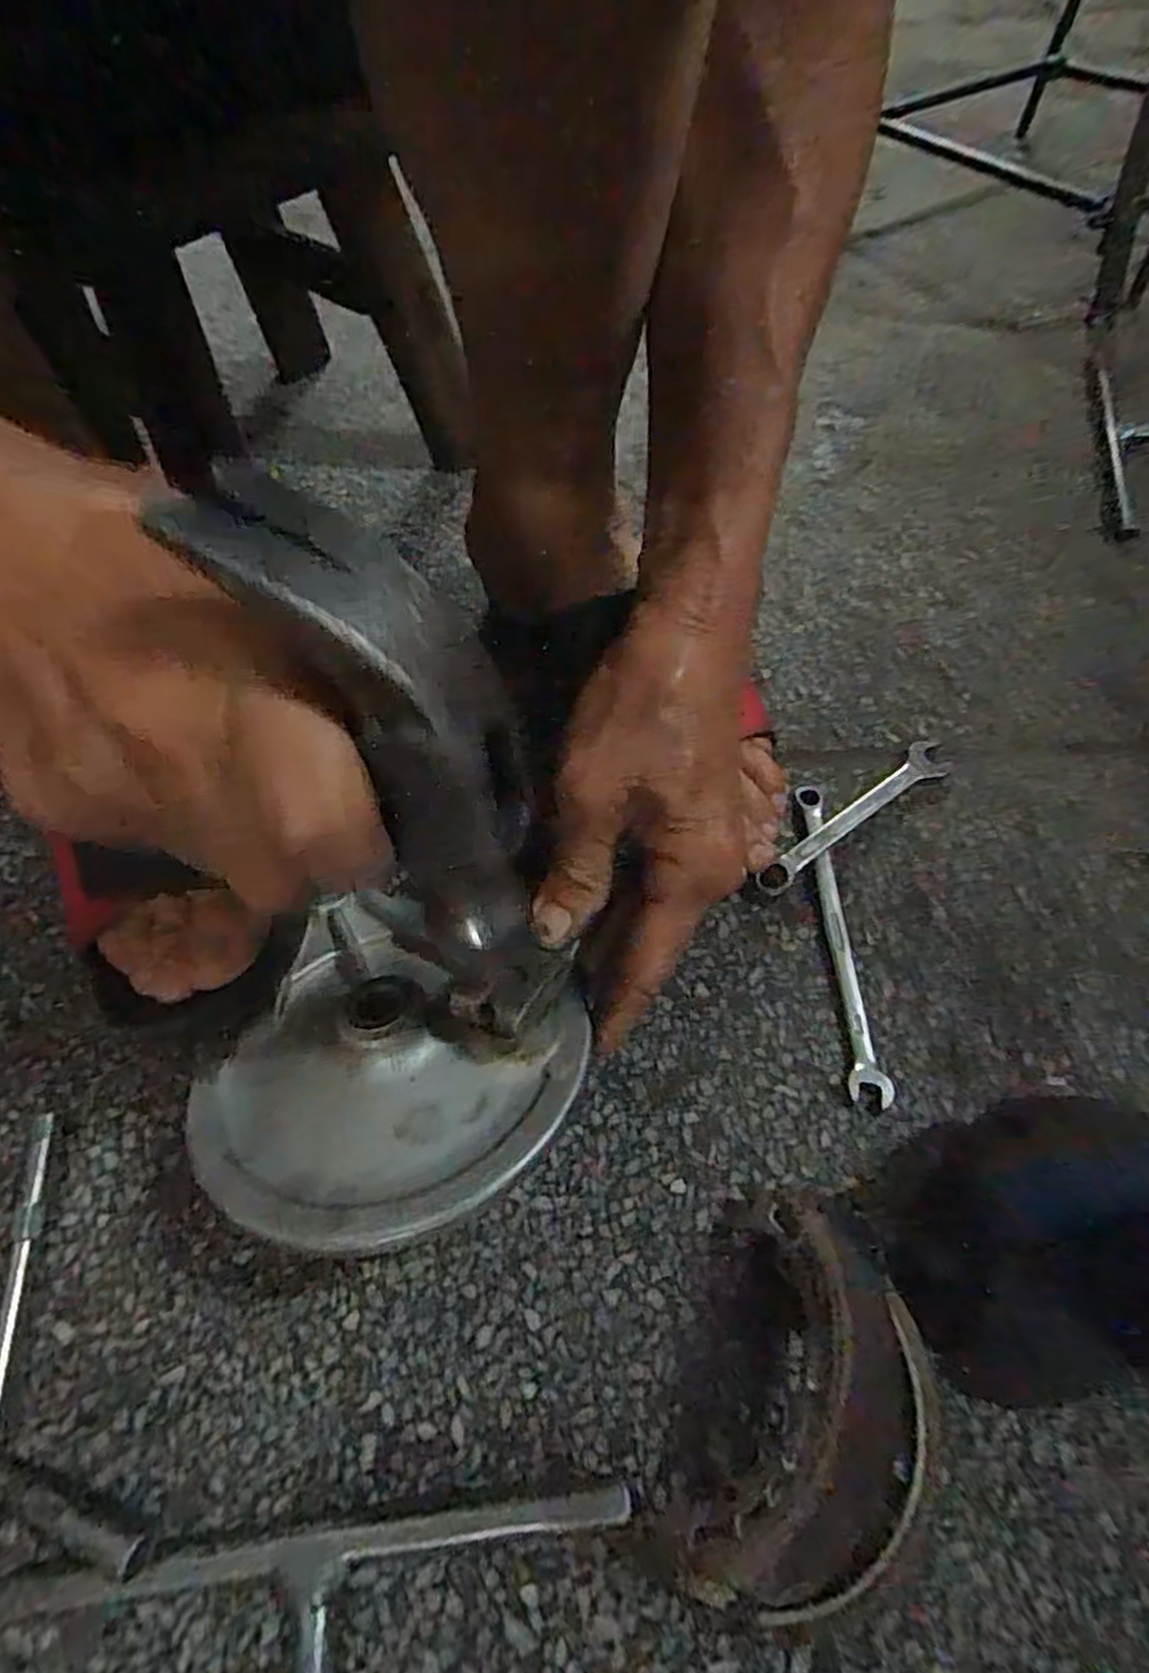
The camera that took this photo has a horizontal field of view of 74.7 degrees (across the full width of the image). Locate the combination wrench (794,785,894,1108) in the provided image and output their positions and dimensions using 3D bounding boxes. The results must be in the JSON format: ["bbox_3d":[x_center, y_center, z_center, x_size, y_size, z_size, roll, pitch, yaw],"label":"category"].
[{"bbox_3d":[0.108,0.038,0.308,0.013,0.007,0.135,-2,58,3],"label":"combination wrench"}]

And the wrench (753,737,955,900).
[{"bbox_3d":[0.126,-0.011,0.332,0.116,0.013,0.017,-36,63,-17],"label":"wrench"}]

